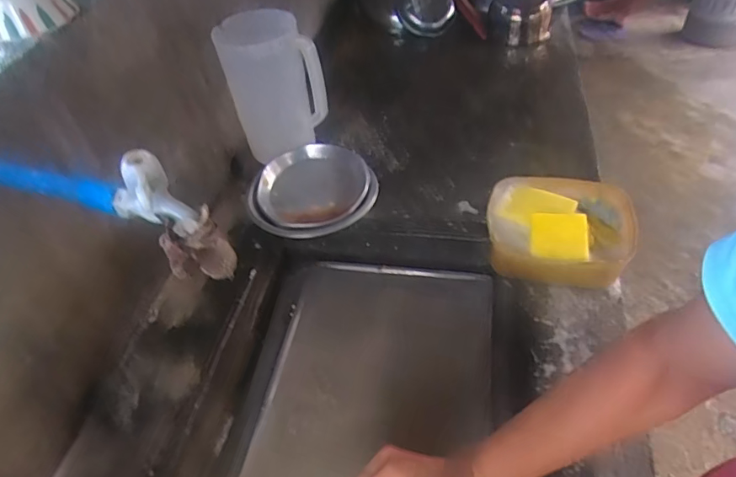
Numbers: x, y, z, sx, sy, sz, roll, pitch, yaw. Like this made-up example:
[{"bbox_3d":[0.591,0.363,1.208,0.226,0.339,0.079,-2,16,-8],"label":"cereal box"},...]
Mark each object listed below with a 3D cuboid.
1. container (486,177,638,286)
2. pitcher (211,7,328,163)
[{"bbox_3d":[0.291,-0.011,0.719,0.207,0.086,0.169,4,47,11],"label":"container"},{"bbox_3d":[-0.174,-0.277,0.902,0.162,0.254,0.121,-16,47,-8],"label":"pitcher"}]

